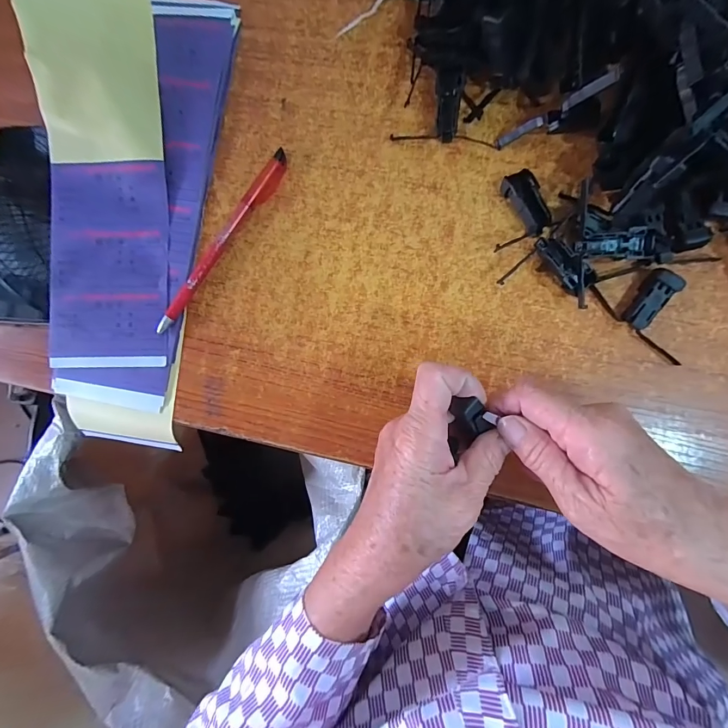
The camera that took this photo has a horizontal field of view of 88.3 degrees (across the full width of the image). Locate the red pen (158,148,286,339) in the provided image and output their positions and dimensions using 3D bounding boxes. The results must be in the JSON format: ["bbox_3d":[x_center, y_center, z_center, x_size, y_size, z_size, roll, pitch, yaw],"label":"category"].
[{"bbox_3d":[-0.116,-0.100,0.304,0.017,0.012,0.171,37,91,6],"label":"red pen"}]

